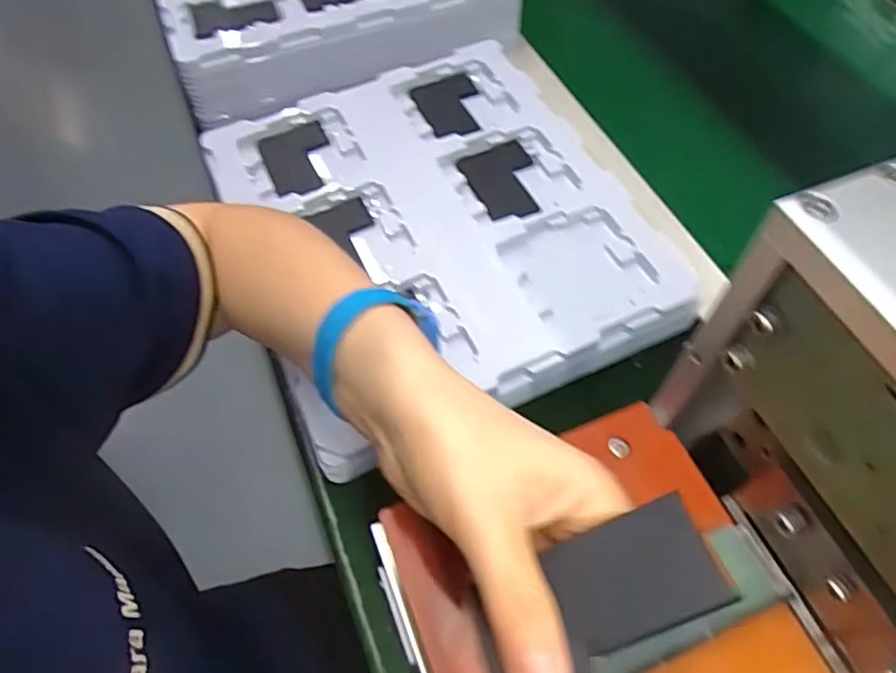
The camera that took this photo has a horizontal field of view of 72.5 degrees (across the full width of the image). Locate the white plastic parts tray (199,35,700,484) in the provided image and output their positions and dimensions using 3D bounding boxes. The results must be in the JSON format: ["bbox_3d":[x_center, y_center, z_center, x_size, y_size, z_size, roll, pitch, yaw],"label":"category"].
[{"bbox_3d":[-0.005,-0.095,0.468,0.291,0.030,0.321,-21,60,-12],"label":"white plastic parts tray"}]

